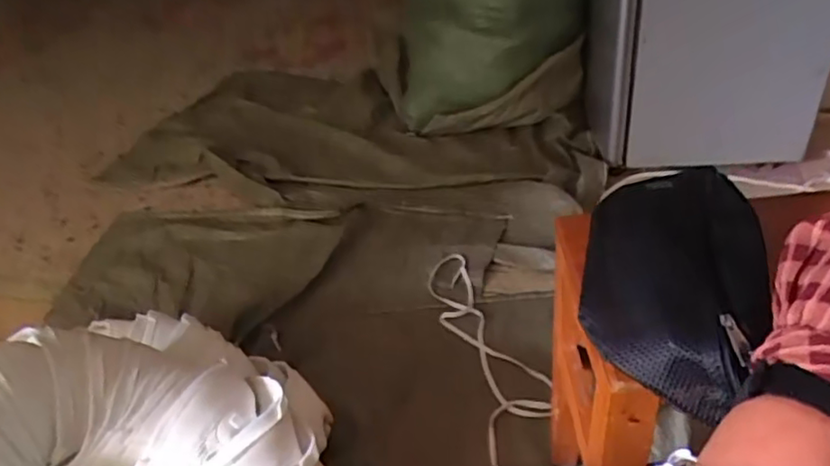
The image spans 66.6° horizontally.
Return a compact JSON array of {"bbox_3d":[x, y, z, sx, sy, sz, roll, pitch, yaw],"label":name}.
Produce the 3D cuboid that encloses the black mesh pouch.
[{"bbox_3d":[0.218,0.028,0.543,0.141,0.060,0.253,7,40,17],"label":"black mesh pouch"}]

